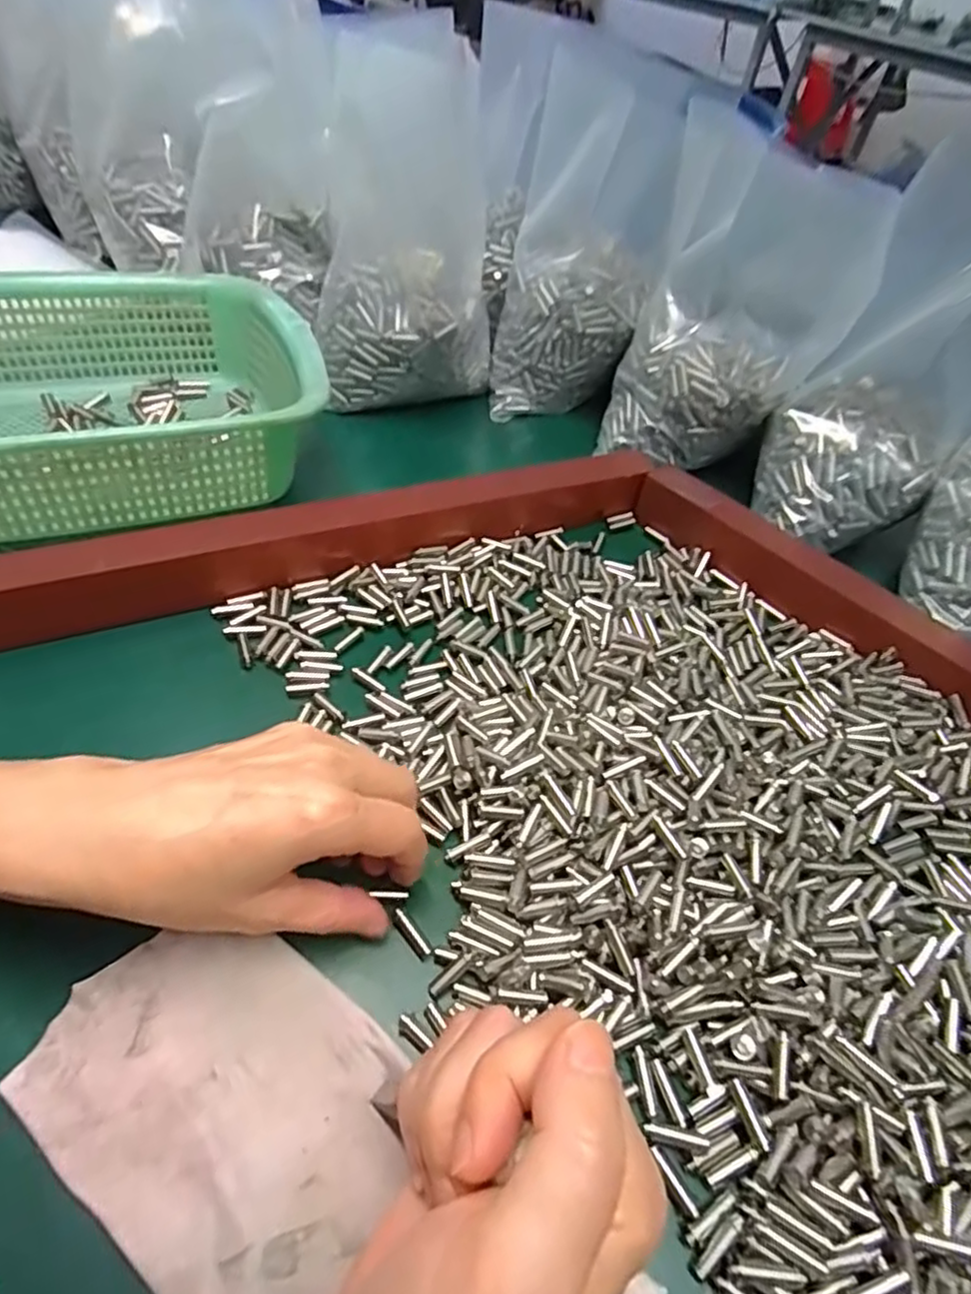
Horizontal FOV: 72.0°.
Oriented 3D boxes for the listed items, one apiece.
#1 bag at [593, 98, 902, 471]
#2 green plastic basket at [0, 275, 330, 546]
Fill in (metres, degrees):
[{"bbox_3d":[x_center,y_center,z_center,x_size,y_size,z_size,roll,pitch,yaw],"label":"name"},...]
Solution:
[{"bbox_3d":[0.162,-0.225,0.452,0.130,0.184,0.108,9,50,0],"label":"bag"},{"bbox_3d":[-0.260,-0.152,0.409,0.300,0.094,0.222,-17,55,-20],"label":"green plastic basket"}]

